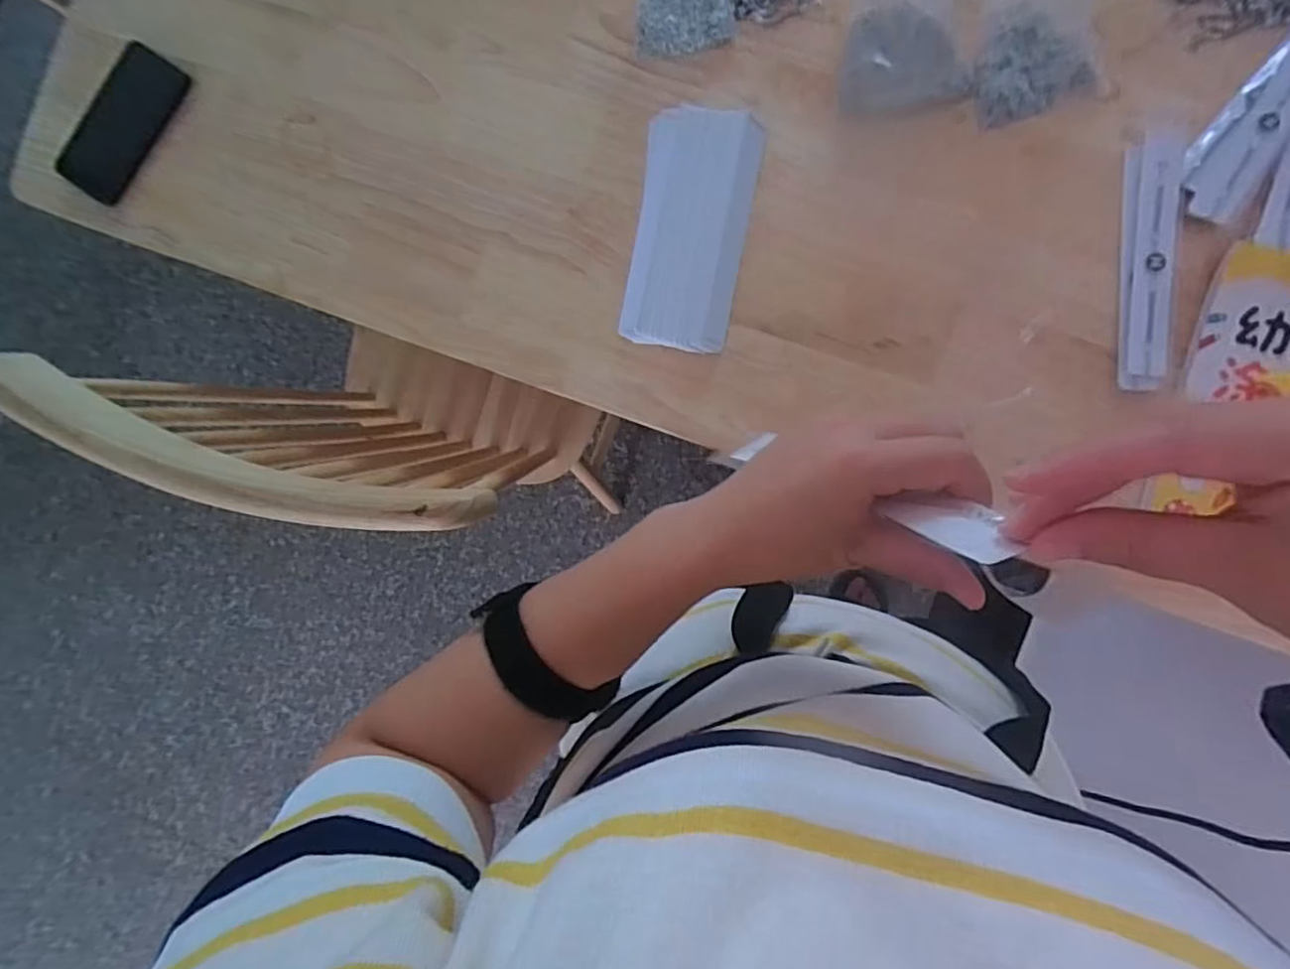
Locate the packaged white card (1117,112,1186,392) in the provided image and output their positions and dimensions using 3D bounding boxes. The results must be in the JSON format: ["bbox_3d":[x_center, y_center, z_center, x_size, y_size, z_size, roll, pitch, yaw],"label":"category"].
[{"bbox_3d":[0.417,-0.189,0.527,0.045,0.007,0.219,3,89,5],"label":"packaged white card"}]

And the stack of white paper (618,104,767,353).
[{"bbox_3d":[0.041,-0.223,0.564,0.098,0.027,0.207,9,90,5],"label":"stack of white paper"}]

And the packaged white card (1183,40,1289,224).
[{"bbox_3d":[0.515,-0.323,0.522,0.057,0.006,0.238,34,90,16],"label":"packaged white card"}]

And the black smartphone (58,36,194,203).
[{"bbox_3d":[-0.508,-0.350,0.621,0.071,0.017,0.147,34,92,5],"label":"black smartphone"}]

